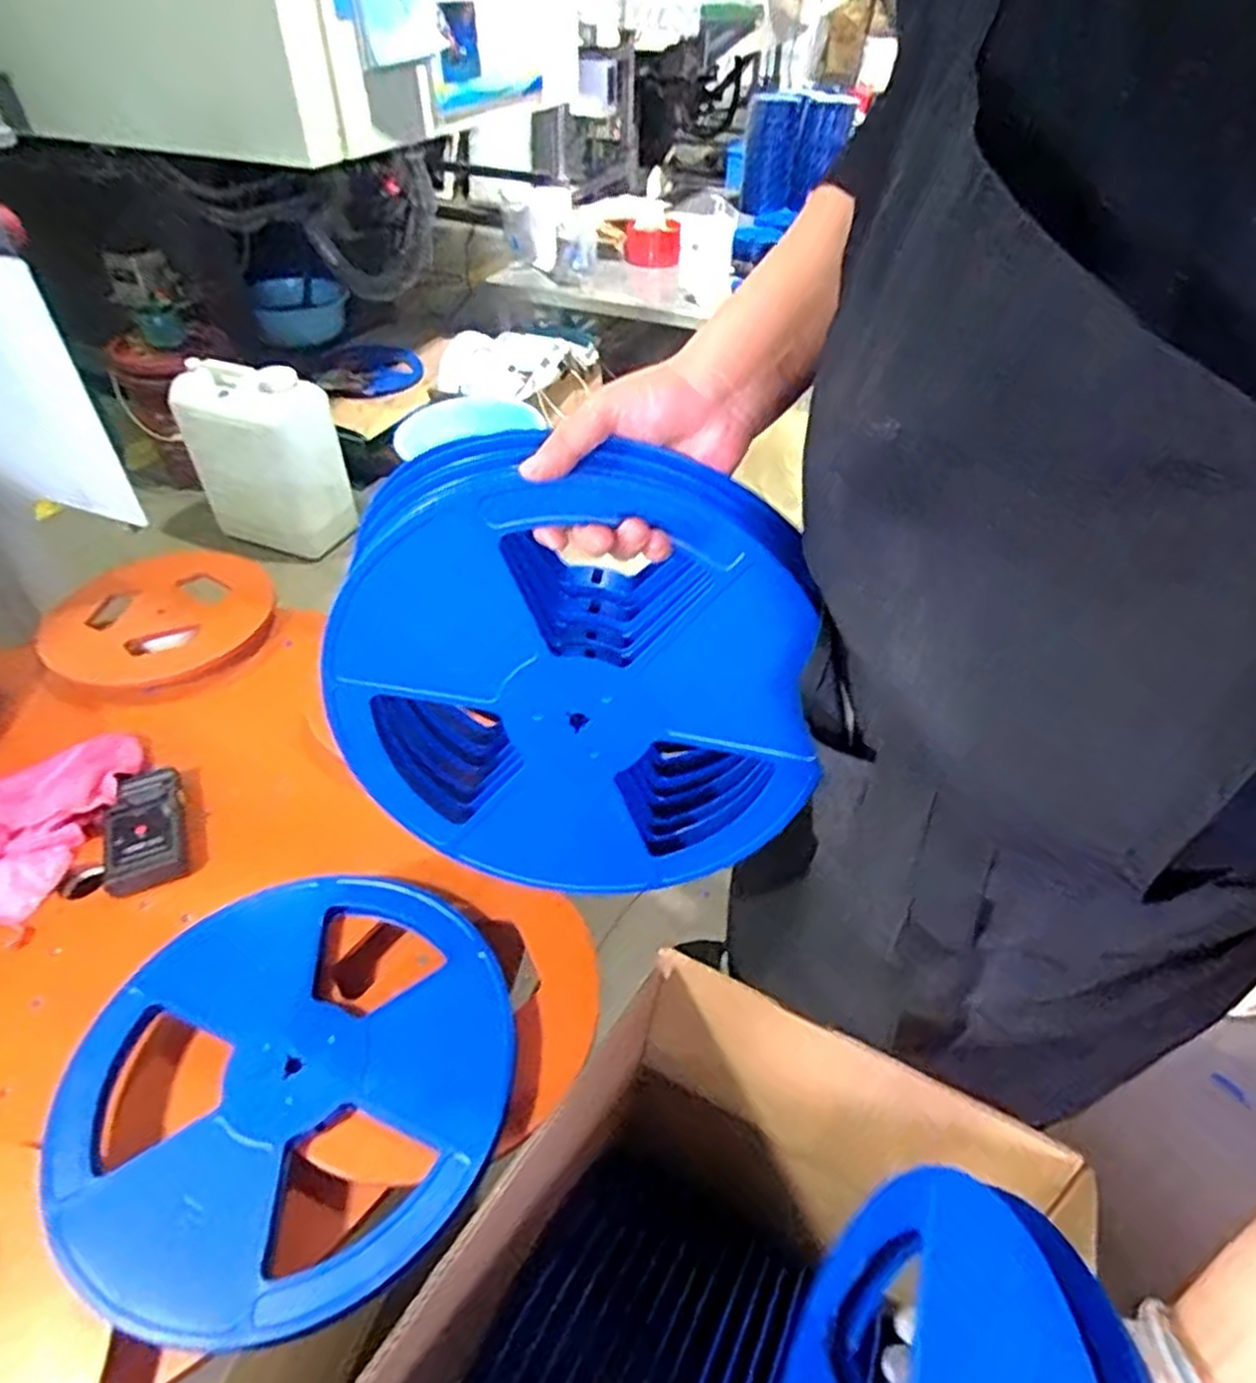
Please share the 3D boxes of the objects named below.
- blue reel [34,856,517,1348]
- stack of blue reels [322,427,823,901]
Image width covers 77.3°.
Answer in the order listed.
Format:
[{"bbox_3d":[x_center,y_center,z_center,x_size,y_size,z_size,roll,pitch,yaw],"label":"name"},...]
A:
[{"bbox_3d":[-0.251,0.285,0.593,0.314,0.020,0.317,-29,50,-27],"label":"blue reel"},{"bbox_3d":[-0.034,0.001,0.516,0.297,0.309,0.089,3,44,4],"label":"stack of blue reels"}]

